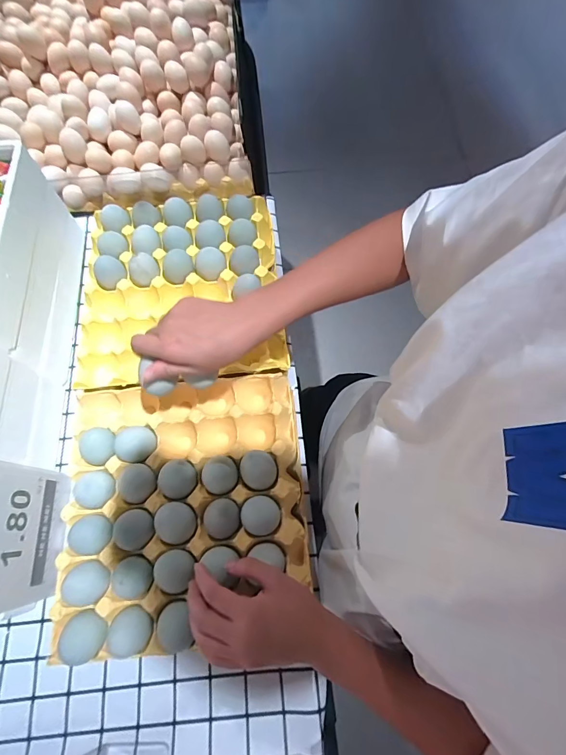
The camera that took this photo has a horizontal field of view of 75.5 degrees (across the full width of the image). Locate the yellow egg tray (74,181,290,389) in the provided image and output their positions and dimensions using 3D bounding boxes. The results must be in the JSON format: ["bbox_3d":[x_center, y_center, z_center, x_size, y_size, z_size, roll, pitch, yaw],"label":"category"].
[{"bbox_3d":[-0.151,-0.135,0.526,0.282,0.056,0.297,-7,69,-2],"label":"yellow egg tray"}]

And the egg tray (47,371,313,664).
[{"bbox_3d":[-0.115,0.137,0.426,0.267,0.056,0.280,-7,69,-1],"label":"egg tray"}]

